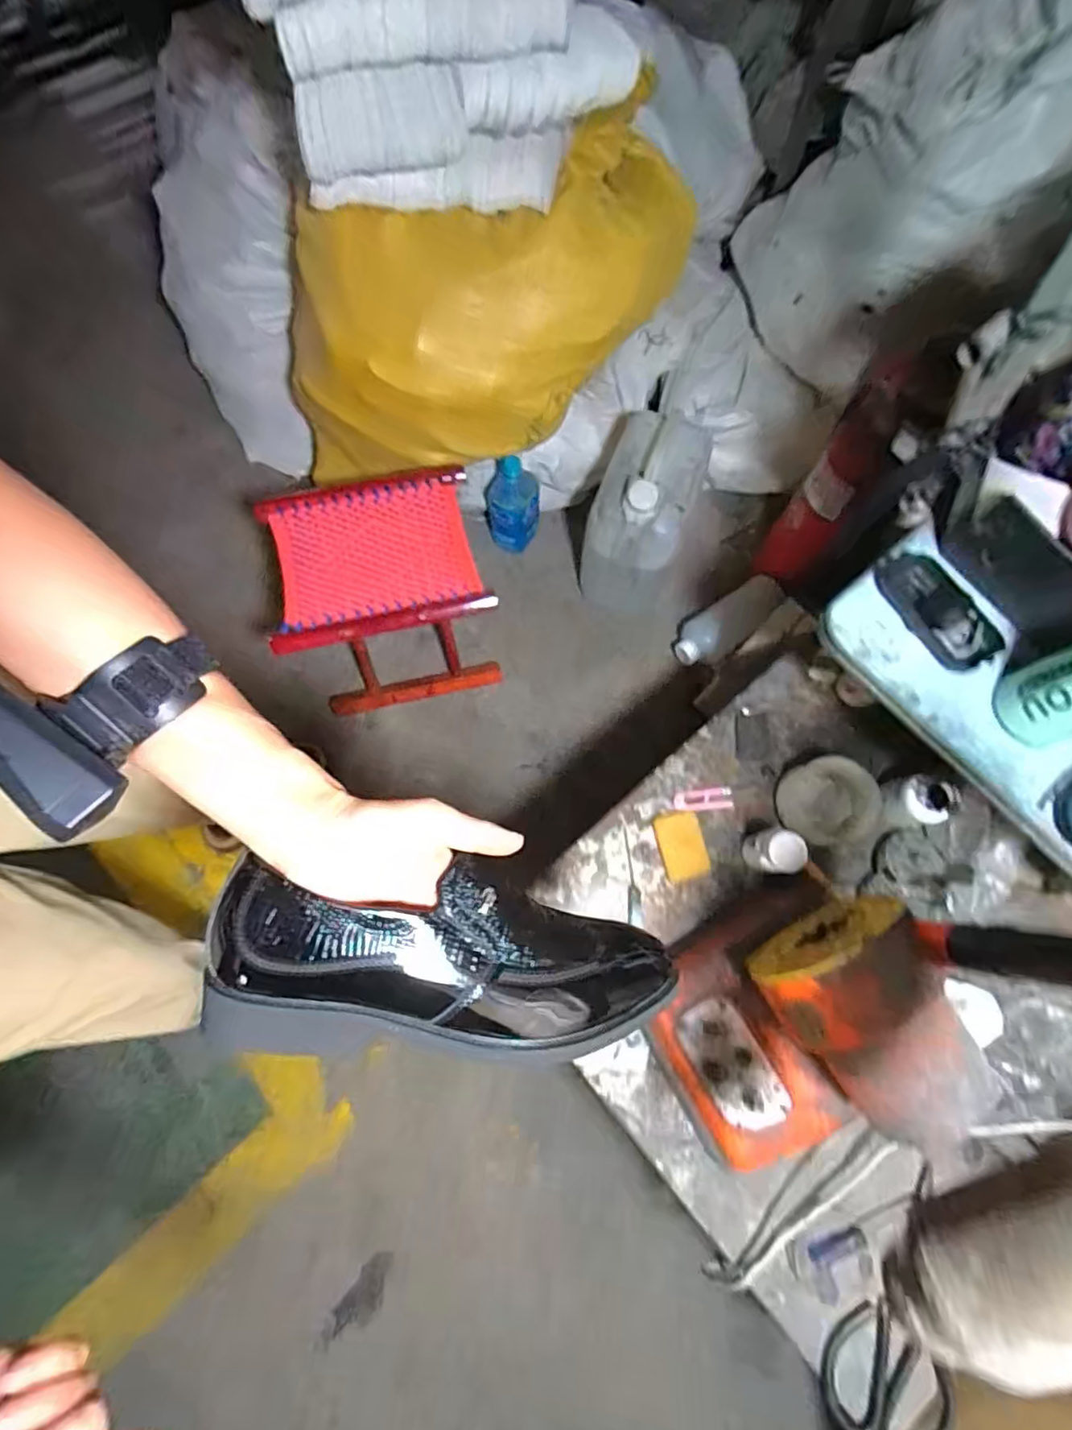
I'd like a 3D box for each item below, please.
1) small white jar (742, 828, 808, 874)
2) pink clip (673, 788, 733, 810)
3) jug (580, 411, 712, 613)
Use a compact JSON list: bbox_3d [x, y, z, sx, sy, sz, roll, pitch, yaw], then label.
[{"bbox_3d":[0.252,0.145,0.629,0.041,0.076,0.043,0,73,0],"label":"small white jar"},{"bbox_3d":[0.192,0.098,0.685,0.068,0.005,0.023,-5,73,-1],"label":"pink clip"},{"bbox_3d":[0.181,-0.347,1.054,0.159,0.307,0.226,17,74,6],"label":"jug"}]

